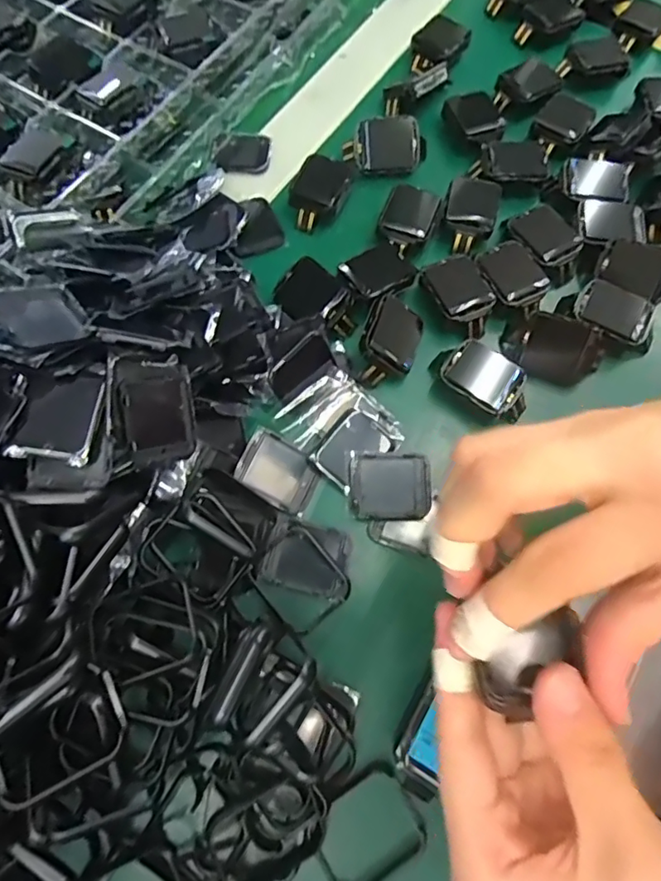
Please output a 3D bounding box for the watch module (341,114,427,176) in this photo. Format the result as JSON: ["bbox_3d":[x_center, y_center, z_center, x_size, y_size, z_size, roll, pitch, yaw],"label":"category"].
[{"bbox_3d":[0.037,-0.188,0.344,0.052,0.015,0.034,-14,105,-5],"label":"watch module"}]

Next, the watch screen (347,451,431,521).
[{"bbox_3d":[0.030,0.023,0.271,0.040,0.009,0.034,1,69,-1],"label":"watch screen"}]

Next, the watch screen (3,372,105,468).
[{"bbox_3d":[-0.112,-0.011,0.222,0.026,0.007,0.041,6,69,1],"label":"watch screen"}]

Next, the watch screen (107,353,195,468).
[{"bbox_3d":[-0.079,-0.014,0.240,0.037,0.006,0.048,-7,94,-45],"label":"watch screen"}]

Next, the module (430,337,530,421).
[{"bbox_3d":[0.081,-0.032,0.289,0.054,0.018,0.032,32,71,10],"label":"module"}]

